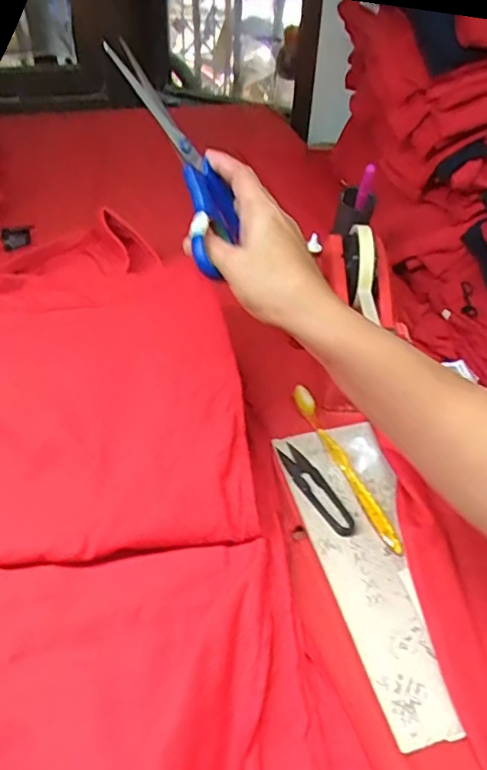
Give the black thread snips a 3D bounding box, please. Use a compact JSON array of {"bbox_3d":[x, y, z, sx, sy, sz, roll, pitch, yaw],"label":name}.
[{"bbox_3d":[0.061,0.086,0.504,0.023,0.006,0.100,-18,45,-22],"label":"black thread snips"}]

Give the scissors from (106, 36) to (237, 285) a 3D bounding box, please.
[{"bbox_3d":[-0.048,-0.157,0.415,0.014,0.163,0.052,-15,19,50],"label":"scissors"}]

